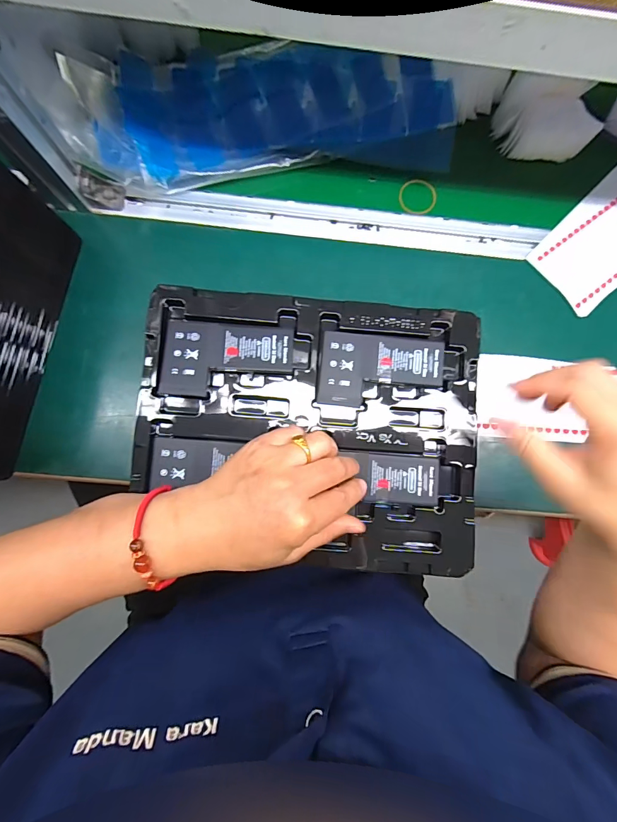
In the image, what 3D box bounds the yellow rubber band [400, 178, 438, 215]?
[{"bbox_3d":[0.133,-0.260,0.450,0.044,0.006,0.046,0,91,-5],"label":"yellow rubber band"}]

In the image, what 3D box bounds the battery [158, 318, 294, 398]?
[{"bbox_3d":[-0.066,-0.041,0.302,0.103,0.006,0.062,5,83,-3],"label":"battery"}]

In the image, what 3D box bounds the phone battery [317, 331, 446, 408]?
[{"bbox_3d":[0.062,-0.033,0.312,0.102,0.005,0.061,5,83,-3],"label":"phone battery"}]

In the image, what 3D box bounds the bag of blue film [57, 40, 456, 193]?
[{"bbox_3d":[-0.042,-0.344,0.423,0.418,0.059,0.163,-9,84,-4],"label":"bag of blue film"}]

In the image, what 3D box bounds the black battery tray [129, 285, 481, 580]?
[{"bbox_3d":[0.002,0.013,0.303,0.273,0.015,0.212,5,83,-3],"label":"black battery tray"}]

